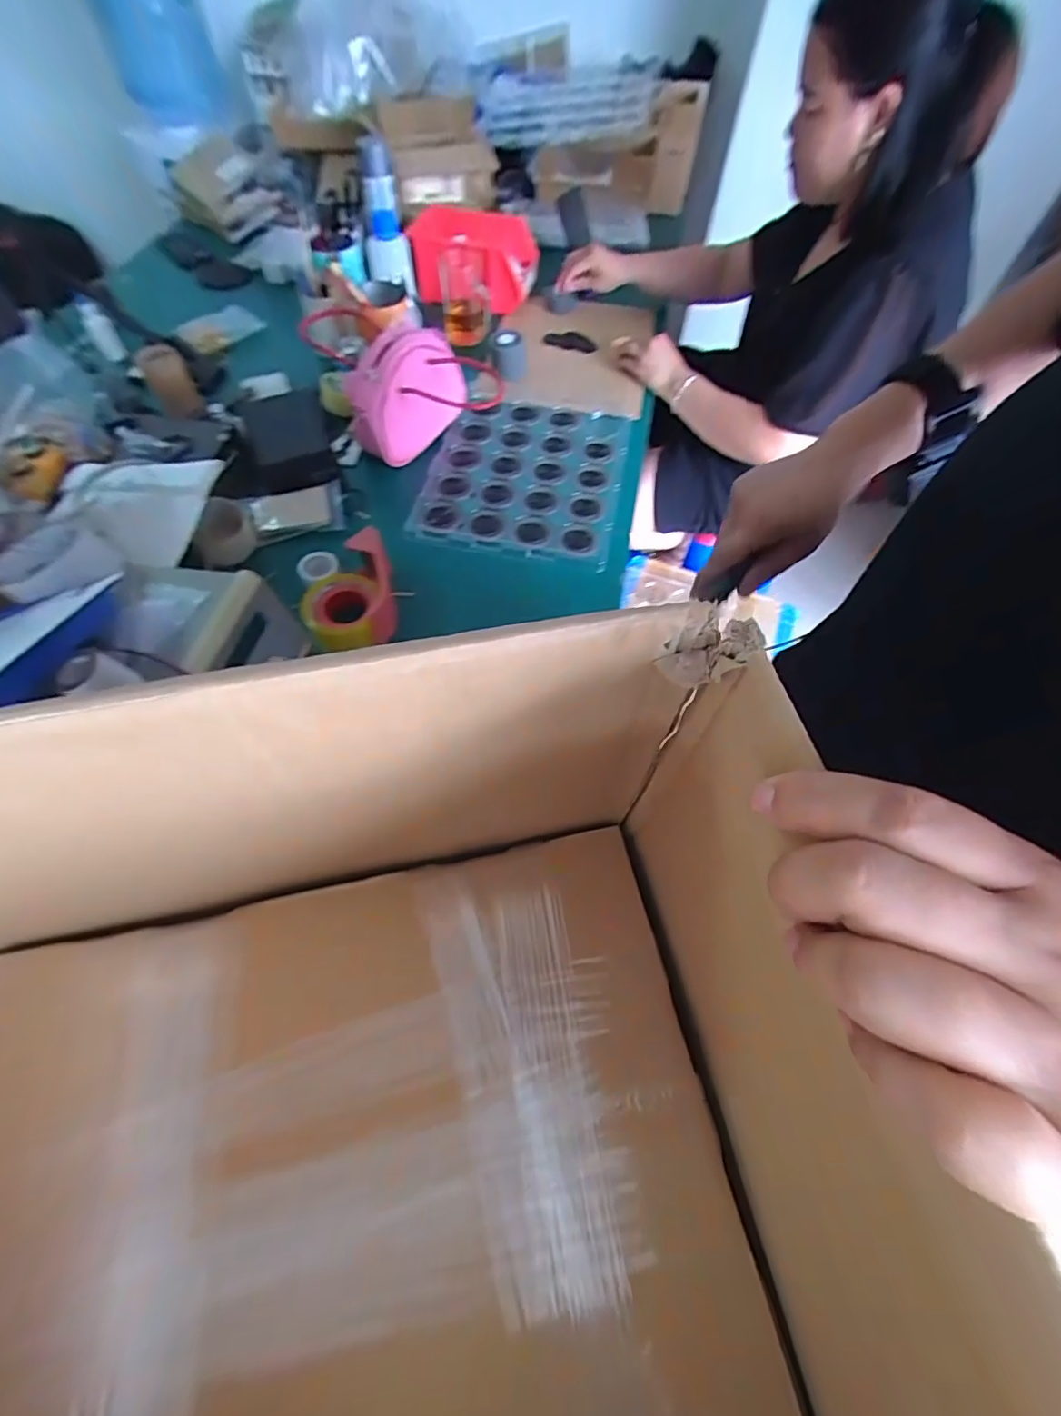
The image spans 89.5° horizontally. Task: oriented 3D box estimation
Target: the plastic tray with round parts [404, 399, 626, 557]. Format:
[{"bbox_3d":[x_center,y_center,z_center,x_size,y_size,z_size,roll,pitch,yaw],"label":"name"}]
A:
[{"bbox_3d":[-0.008,-0.397,0.883,0.305,0.027,0.360,10,61,3],"label":"plastic tray with round parts"}]

